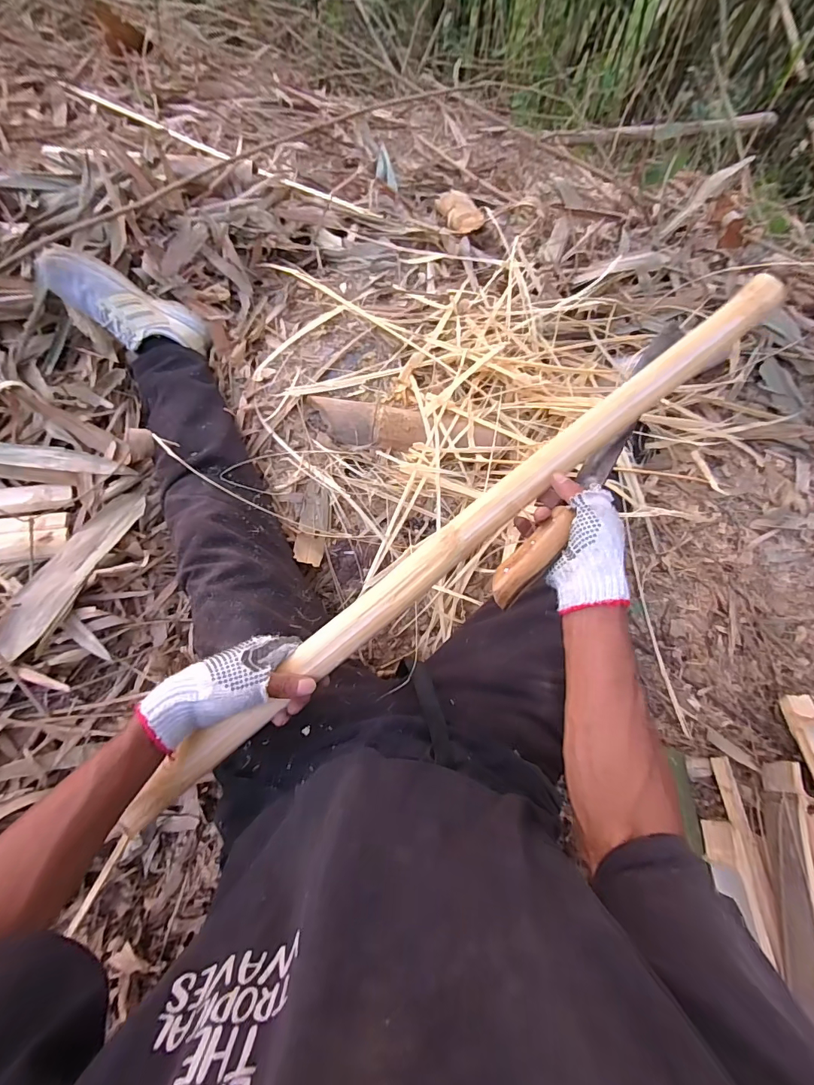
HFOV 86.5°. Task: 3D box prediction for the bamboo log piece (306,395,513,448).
[{"bbox_3d":[-0.001,-0.191,0.703,0.305,0.043,0.079,4,83,-4],"label":"bamboo log piece"}]

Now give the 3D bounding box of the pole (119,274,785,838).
[{"bbox_3d":[0.073,-0.017,0.455,0.835,0.024,0.052,-39,87,-5],"label":"pole"}]

